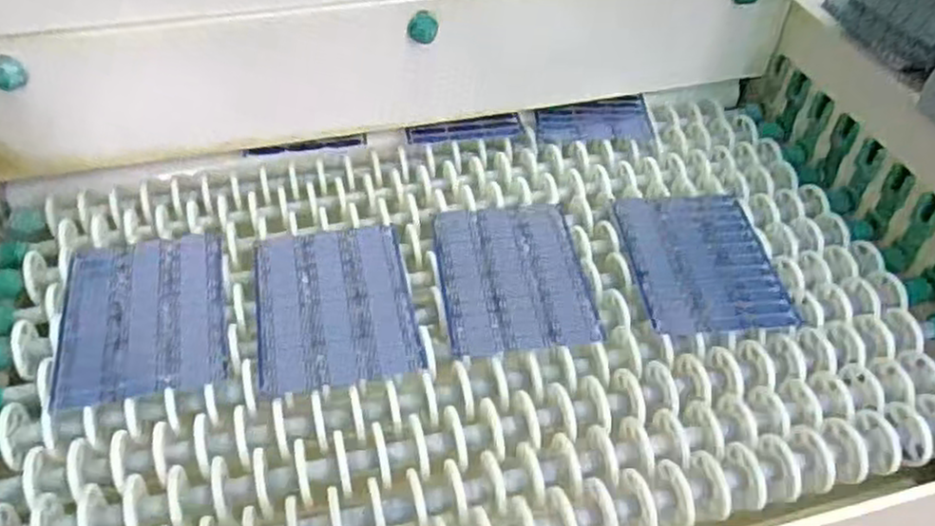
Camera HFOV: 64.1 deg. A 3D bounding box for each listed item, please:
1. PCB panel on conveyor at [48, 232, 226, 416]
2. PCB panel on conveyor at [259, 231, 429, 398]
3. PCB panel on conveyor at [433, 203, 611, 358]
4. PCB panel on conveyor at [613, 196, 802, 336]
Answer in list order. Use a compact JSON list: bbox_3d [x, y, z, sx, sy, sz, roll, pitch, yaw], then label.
[{"bbox_3d":[-0.223,0.034,0.519,0.106,0.006,0.138,-9,48,-11],"label":"PCB panel on conveyor"},{"bbox_3d":[-0.093,0.026,0.531,0.107,0.007,0.138,-9,50,-8],"label":"PCB panel on conveyor"},{"bbox_3d":[0.034,0.007,0.556,0.105,0.006,0.140,-4,47,-7],"label":"PCB panel on conveyor"},{"bbox_3d":[0.180,-0.005,0.575,0.108,0.010,0.140,-3,46,-4],"label":"PCB panel on conveyor"}]

